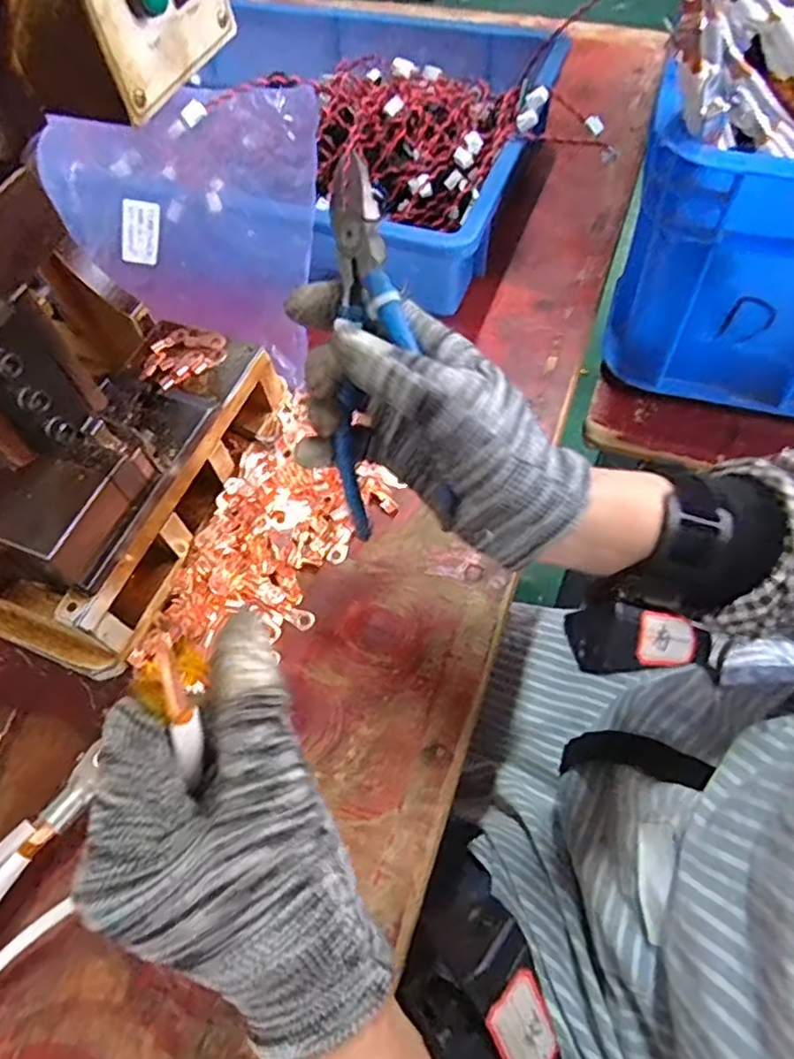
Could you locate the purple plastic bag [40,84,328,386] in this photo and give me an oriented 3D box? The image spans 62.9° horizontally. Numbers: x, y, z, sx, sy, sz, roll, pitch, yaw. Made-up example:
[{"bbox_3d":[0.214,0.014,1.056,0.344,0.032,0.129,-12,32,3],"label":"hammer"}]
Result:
[{"bbox_3d":[-0.166,-0.224,0.468,0.223,0.174,0.049,15,28,12],"label":"purple plastic bag"}]

